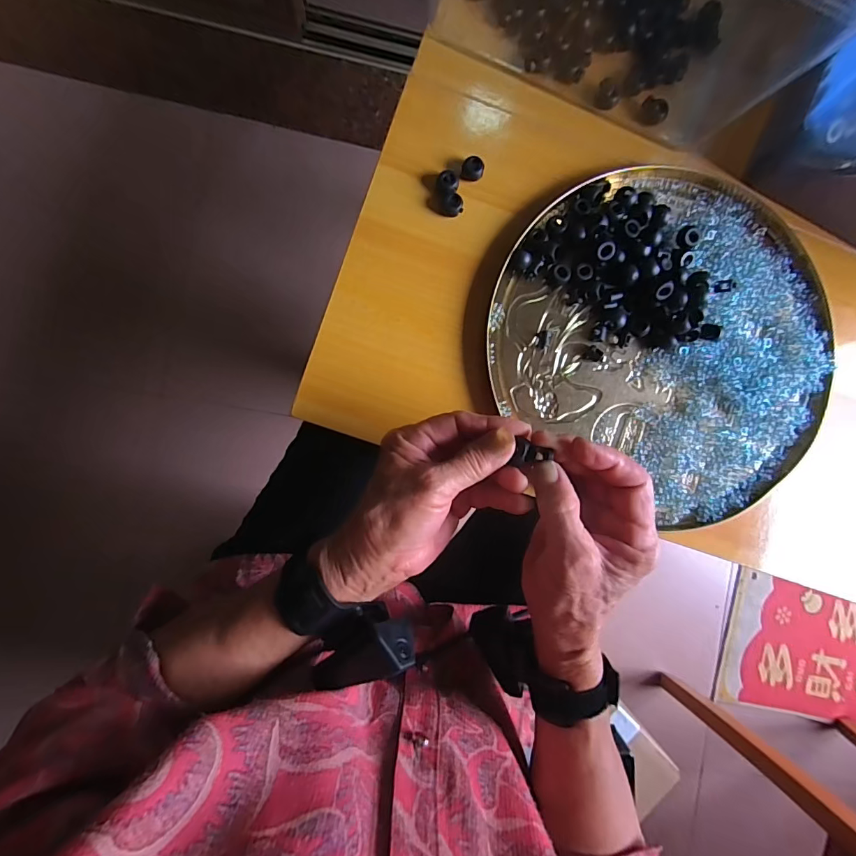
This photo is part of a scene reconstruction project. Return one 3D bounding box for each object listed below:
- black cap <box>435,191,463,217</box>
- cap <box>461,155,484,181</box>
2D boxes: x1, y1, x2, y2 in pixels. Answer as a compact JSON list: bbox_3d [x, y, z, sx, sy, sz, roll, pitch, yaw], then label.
[{"bbox_3d":[0.018,-0.181,0.346,0.022,0.009,0.017,4,90,-6],"label":"black cap"},{"bbox_3d":[0.037,-0.212,0.347,0.017,0.012,0.014,14,89,-6],"label":"cap"}]

